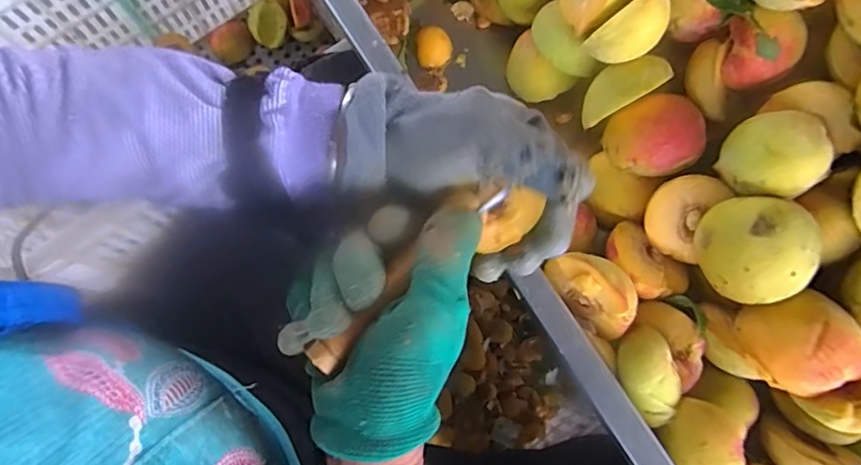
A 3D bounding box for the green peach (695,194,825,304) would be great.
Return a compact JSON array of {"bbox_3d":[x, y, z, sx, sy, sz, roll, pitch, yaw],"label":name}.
[{"bbox_3d":[0.212,0.011,0.345,0.056,0.052,0.067,-14,77,-4],"label":"green peach"}]

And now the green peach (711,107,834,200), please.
[{"bbox_3d":[0.222,-0.047,0.349,0.046,0.054,0.055,-24,78,-6],"label":"green peach"}]

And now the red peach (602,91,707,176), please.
[{"bbox_3d":[0.166,-0.070,0.396,0.059,0.049,0.059,0,77,0],"label":"red peach"}]

